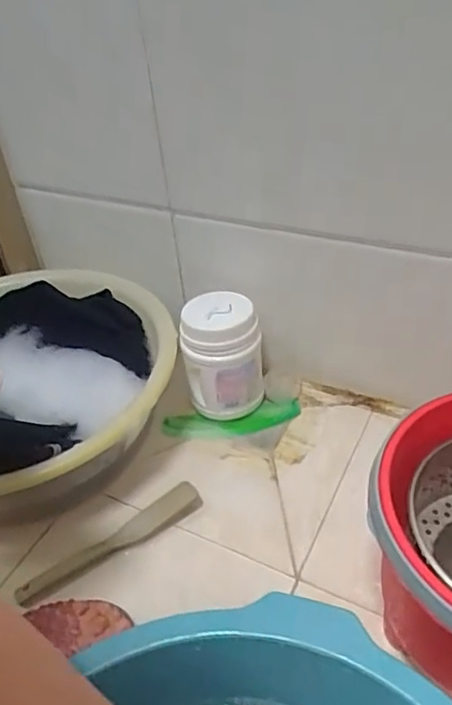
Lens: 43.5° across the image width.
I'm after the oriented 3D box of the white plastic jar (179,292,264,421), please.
[{"bbox_3d":[-0.007,0.010,0.803,0.104,0.161,0.097,-4,40,3],"label":"white plastic jar"}]

